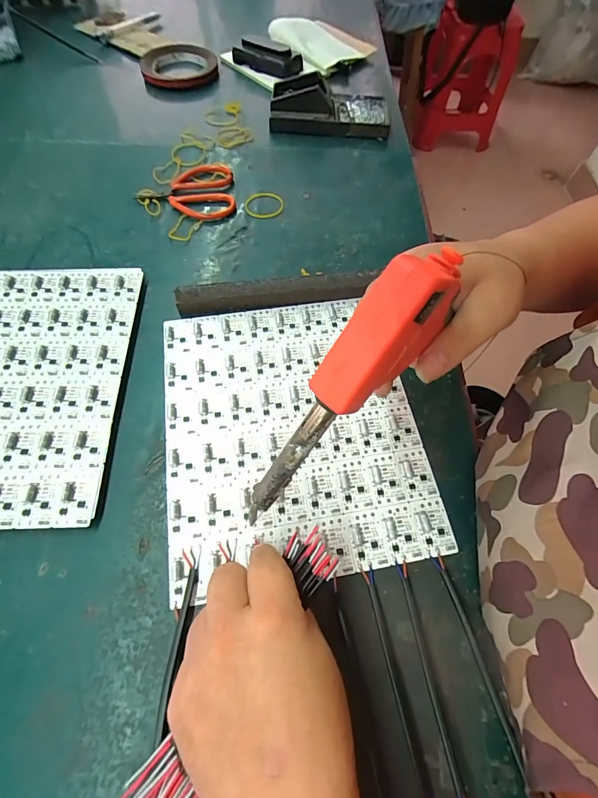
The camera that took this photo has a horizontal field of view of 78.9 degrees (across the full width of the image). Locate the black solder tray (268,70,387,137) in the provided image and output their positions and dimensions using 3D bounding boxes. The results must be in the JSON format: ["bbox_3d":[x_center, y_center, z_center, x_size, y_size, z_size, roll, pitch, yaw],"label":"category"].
[{"bbox_3d":[0.042,-0.391,0.483,0.158,0.038,0.083,2,63,-1],"label":"black solder tray"}]

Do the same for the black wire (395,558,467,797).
[{"bbox_3d":[0.079,0.173,0.217,0.008,0.012,0.142,-5,51,-4],"label":"black wire"}]

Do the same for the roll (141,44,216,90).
[{"bbox_3d":[-0.182,-0.508,0.552,0.110,0.016,0.125,-12,64,-8],"label":"roll"}]

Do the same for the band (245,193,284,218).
[{"bbox_3d":[-0.040,-0.226,0.420,0.043,0.004,0.046,2,63,-1],"label":"band"}]

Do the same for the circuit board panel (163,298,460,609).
[{"bbox_3d":[-0.007,0.017,0.301,0.201,0.007,0.235,-8,64,-6],"label":"circuit board panel"}]

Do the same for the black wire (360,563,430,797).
[{"bbox_3d":[0.060,0.177,0.219,0.007,0.020,0.141,-8,64,-6],"label":"black wire"}]

